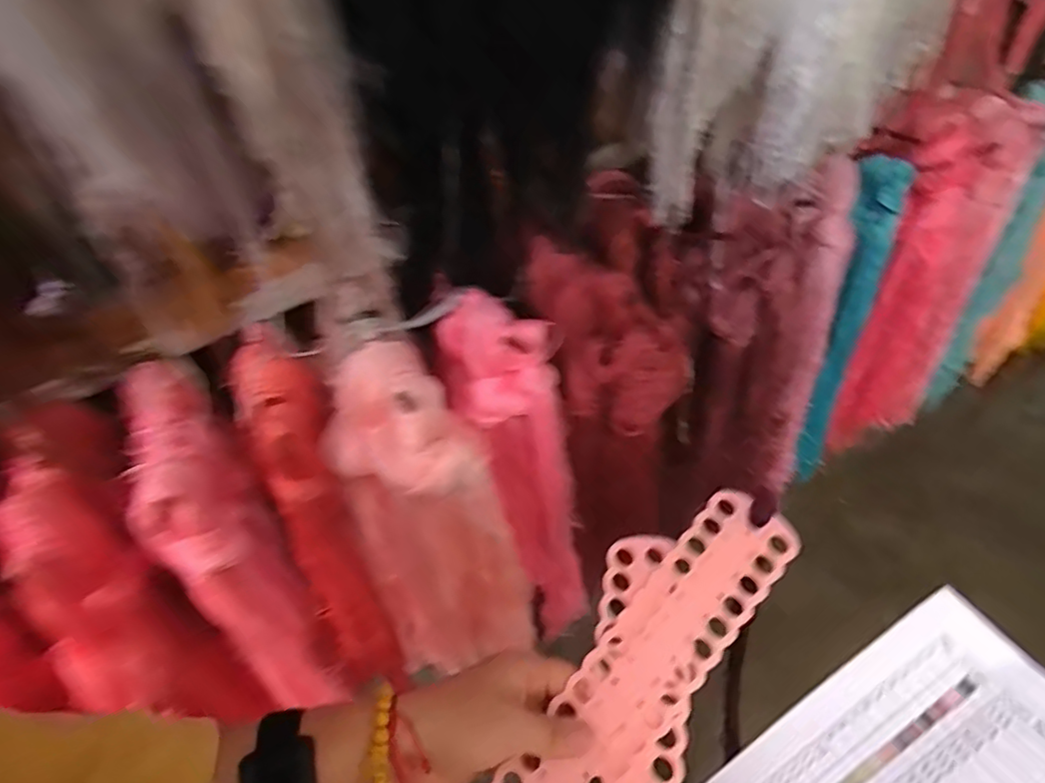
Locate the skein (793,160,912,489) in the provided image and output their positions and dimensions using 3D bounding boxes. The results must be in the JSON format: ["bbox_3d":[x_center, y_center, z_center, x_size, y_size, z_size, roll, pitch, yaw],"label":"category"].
[{"bbox_3d":[0.438,-0.060,0.838,0.067,0.507,0.066,20,51,25],"label":"skein"}]

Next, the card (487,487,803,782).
[{"bbox_3d":[0.054,0.180,0.344,0.056,0.004,0.287,37,76,27],"label":"card"}]

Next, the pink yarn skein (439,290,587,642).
[{"bbox_3d":[-0.005,0.092,0.630,0.082,0.386,0.152,-31,50,-23],"label":"pink yarn skein"}]

